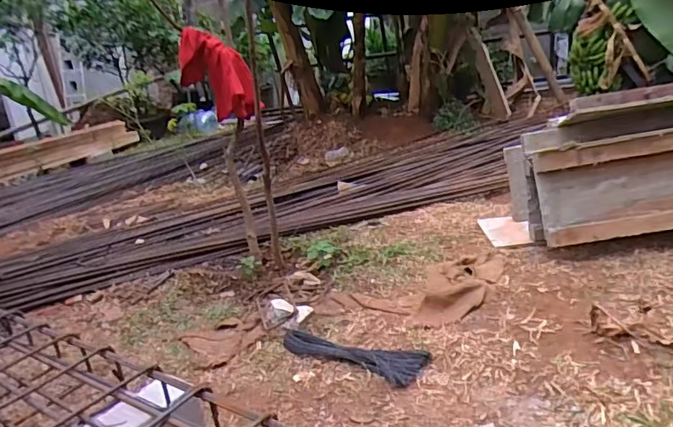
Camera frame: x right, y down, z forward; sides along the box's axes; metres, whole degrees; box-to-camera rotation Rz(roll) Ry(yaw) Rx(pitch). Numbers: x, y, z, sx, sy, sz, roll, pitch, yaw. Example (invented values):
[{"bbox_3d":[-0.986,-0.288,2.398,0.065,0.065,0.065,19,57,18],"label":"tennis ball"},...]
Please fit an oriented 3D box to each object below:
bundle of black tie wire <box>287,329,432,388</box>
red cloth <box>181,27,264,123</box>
[{"bbox_3d":[0.032,0.343,1.319,0.416,0.039,0.118,8,24,39],"label":"bundle of black tie wire"},{"bbox_3d":[-0.404,-0.476,1.782,0.237,0.298,0.145,-11,18,-9],"label":"red cloth"}]

